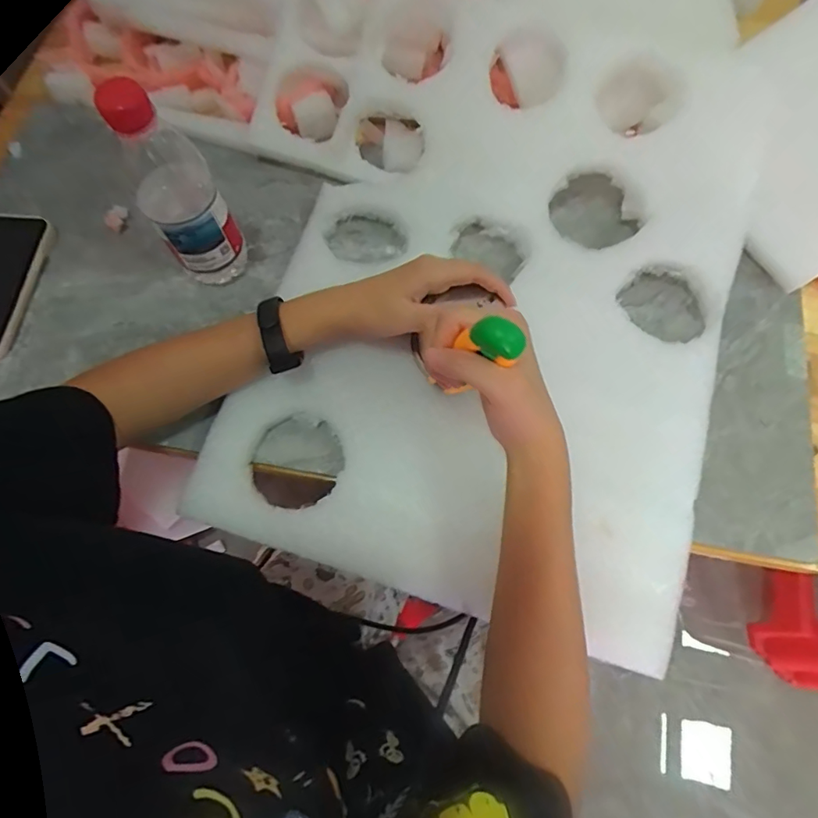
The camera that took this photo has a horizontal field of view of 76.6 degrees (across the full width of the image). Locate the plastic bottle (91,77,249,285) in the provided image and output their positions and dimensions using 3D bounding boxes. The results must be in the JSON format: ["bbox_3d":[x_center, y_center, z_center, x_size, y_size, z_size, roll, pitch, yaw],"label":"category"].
[{"bbox_3d":[-0.185,-0.173,0.417,0.062,0.177,0.061,-29,72,-9],"label":"plastic bottle"}]

